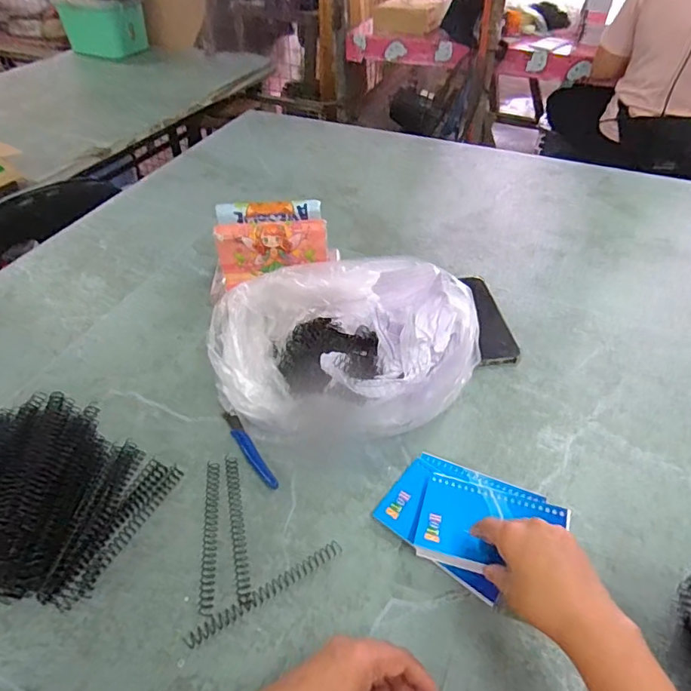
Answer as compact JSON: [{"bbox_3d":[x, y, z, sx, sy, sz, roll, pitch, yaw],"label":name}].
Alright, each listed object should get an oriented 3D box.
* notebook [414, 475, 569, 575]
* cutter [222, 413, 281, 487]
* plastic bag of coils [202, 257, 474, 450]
[{"bbox_3d":[0.136,0.171,0.458,0.129,0.011,0.087,13,46,14],"label":"notebook"},{"bbox_3d":[-0.106,0.111,0.539,0.014,0.015,0.116,-26,50,-24],"label":"cutter"},{"bbox_3d":[-0.010,0.000,0.548,0.296,0.166,0.176,11,46,11],"label":"plastic bag of coils"}]

